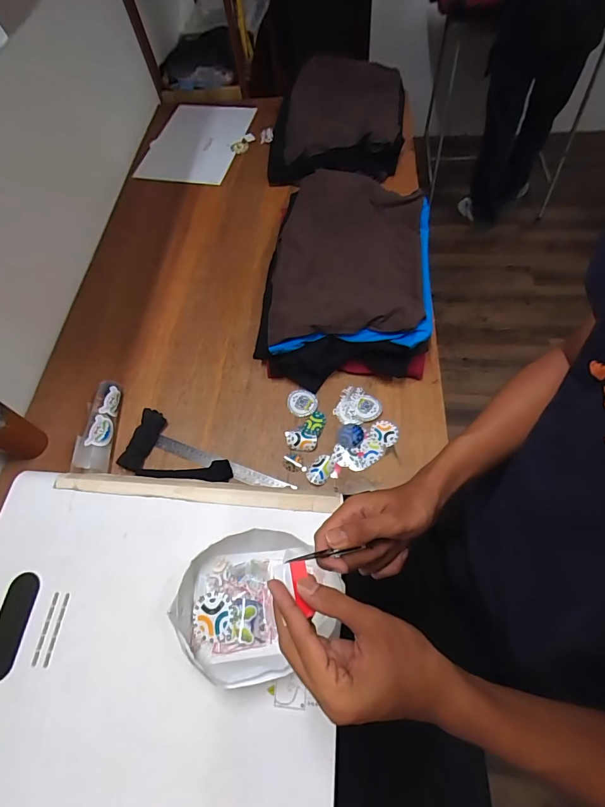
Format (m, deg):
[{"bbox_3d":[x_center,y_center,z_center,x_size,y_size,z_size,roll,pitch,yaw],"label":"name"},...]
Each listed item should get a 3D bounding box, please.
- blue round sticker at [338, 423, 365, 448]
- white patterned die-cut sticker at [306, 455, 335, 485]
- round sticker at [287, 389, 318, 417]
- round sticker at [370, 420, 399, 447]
[{"bbox_3d":[0.096,0.063,0.757,0.049,0.004,0.050,-2,63,3],"label":"blue round sticker"},{"bbox_3d":[0.033,0.124,0.721,0.042,0.013,0.058,34,71,19],"label":"white patterned die-cut sticker"},{"bbox_3d":[0.000,-0.002,0.792,0.061,0.005,0.058,0,69,1],"label":"round sticker"},{"bbox_3d":[0.162,0.058,0.755,0.055,0.004,0.051,-2,63,3],"label":"round sticker"}]

